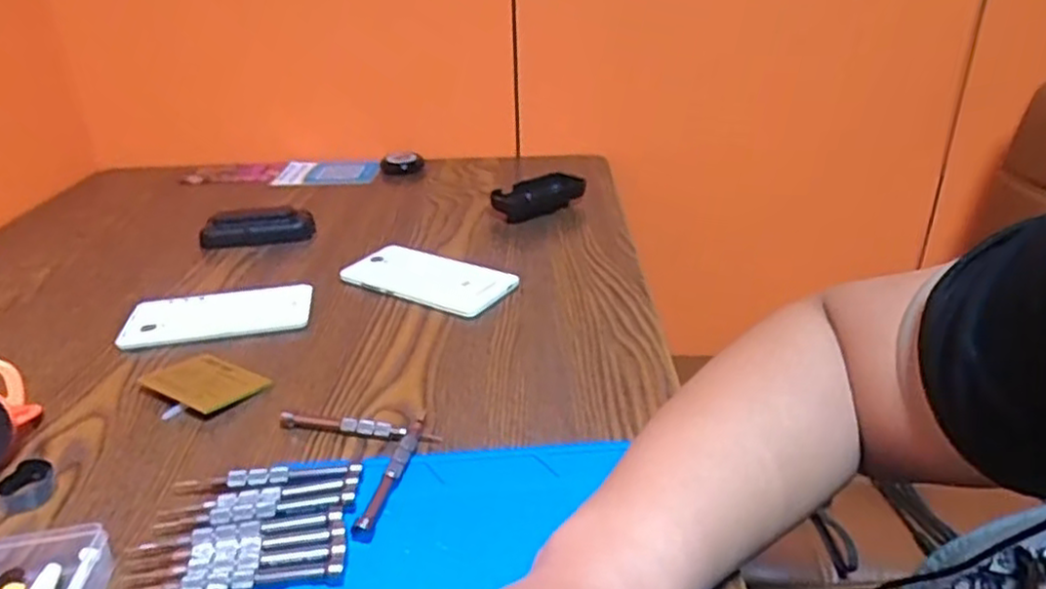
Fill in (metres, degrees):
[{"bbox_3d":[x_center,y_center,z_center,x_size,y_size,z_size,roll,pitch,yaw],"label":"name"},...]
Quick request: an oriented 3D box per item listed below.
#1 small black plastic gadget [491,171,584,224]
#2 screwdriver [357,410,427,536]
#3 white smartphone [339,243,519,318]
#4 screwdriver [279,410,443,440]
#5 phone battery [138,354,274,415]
[{"bbox_3d":[0.012,-0.109,0.809,0.105,0.029,0.057,-16,30,-26],"label":"small black plastic gadget"},{"bbox_3d":[-0.072,0.097,0.416,0.010,0.012,0.110,4,27,11],"label":"screwdriver"},{"bbox_3d":[-0.086,-0.015,0.643,0.151,0.013,0.069,15,32,30],"label":"white smartphone"},{"bbox_3d":[-0.104,0.082,0.452,0.106,0.010,0.008,5,28,13],"label":"screwdriver"},{"bbox_3d":[-0.218,0.061,0.503,0.074,0.004,0.052,18,28,28],"label":"phone battery"}]

